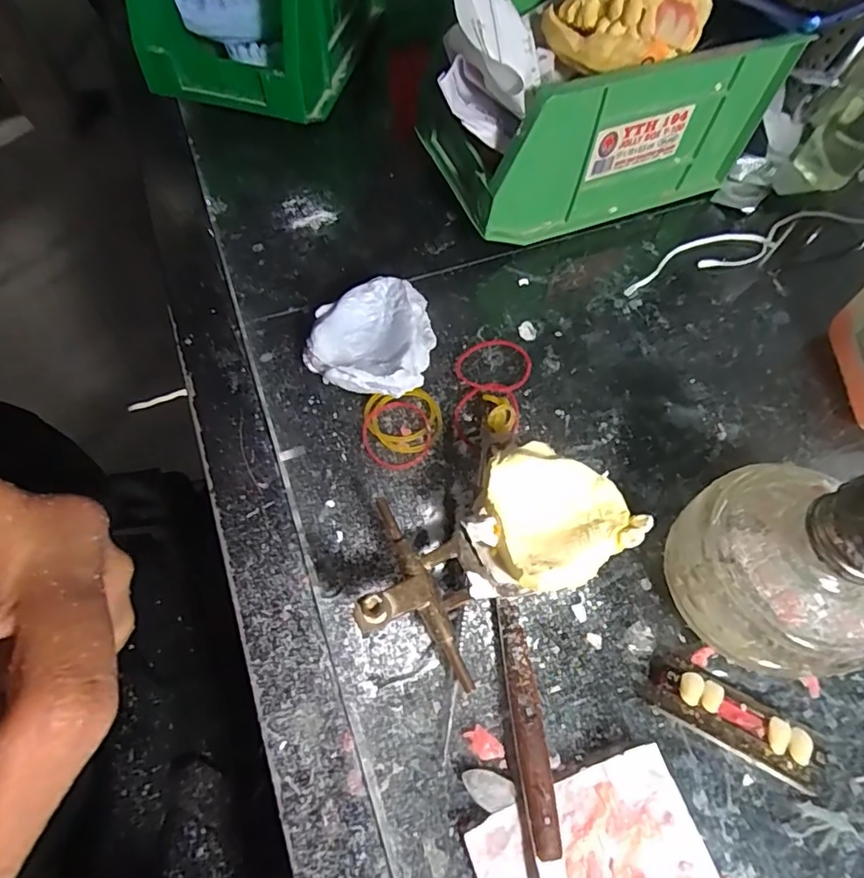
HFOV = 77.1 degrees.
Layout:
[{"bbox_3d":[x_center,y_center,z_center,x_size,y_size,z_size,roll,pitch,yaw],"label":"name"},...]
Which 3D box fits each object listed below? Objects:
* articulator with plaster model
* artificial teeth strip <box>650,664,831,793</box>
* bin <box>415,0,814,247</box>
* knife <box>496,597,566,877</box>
[{"bbox_3d":[0.021,0.043,0.213,0.107,0.042,0.069,-35,70,-17],"label":"articulator with plaster model"},{"bbox_3d":[0.115,0.108,0.202,0.068,0.010,0.019,27,66,12],"label":"artificial teeth strip"},{"bbox_3d":[0.089,-0.182,0.301,0.169,0.086,0.083,-20,66,-10],"label":"bin"},{"bbox_3d":[0.037,0.124,0.188,0.010,0.010,0.131,-5,64,-4],"label":"knife"}]

